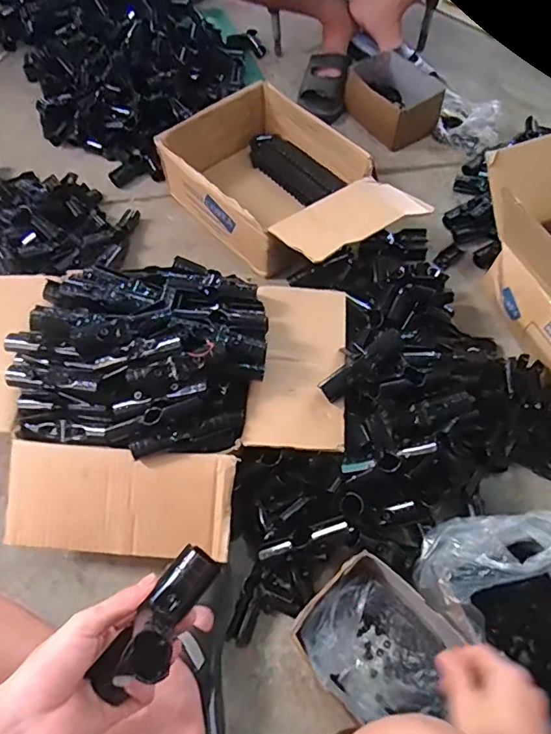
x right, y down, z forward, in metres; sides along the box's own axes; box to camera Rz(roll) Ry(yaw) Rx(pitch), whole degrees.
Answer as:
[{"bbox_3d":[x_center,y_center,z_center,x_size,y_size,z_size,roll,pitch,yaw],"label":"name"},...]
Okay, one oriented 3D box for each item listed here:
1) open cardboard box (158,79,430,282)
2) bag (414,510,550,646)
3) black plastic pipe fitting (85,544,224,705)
[{"bbox_3d":[0.031,-0.338,1.013,0.305,0.184,0.481,-41,68,-19],"label":"open cardboard box"},{"bbox_3d":[0.273,0.246,0.670,0.194,0.111,0.128,-28,64,-14],"label":"bag"},{"bbox_3d":[-0.089,0.201,0.402,0.053,0.062,0.124,33,67,18],"label":"black plastic pipe fitting"}]

